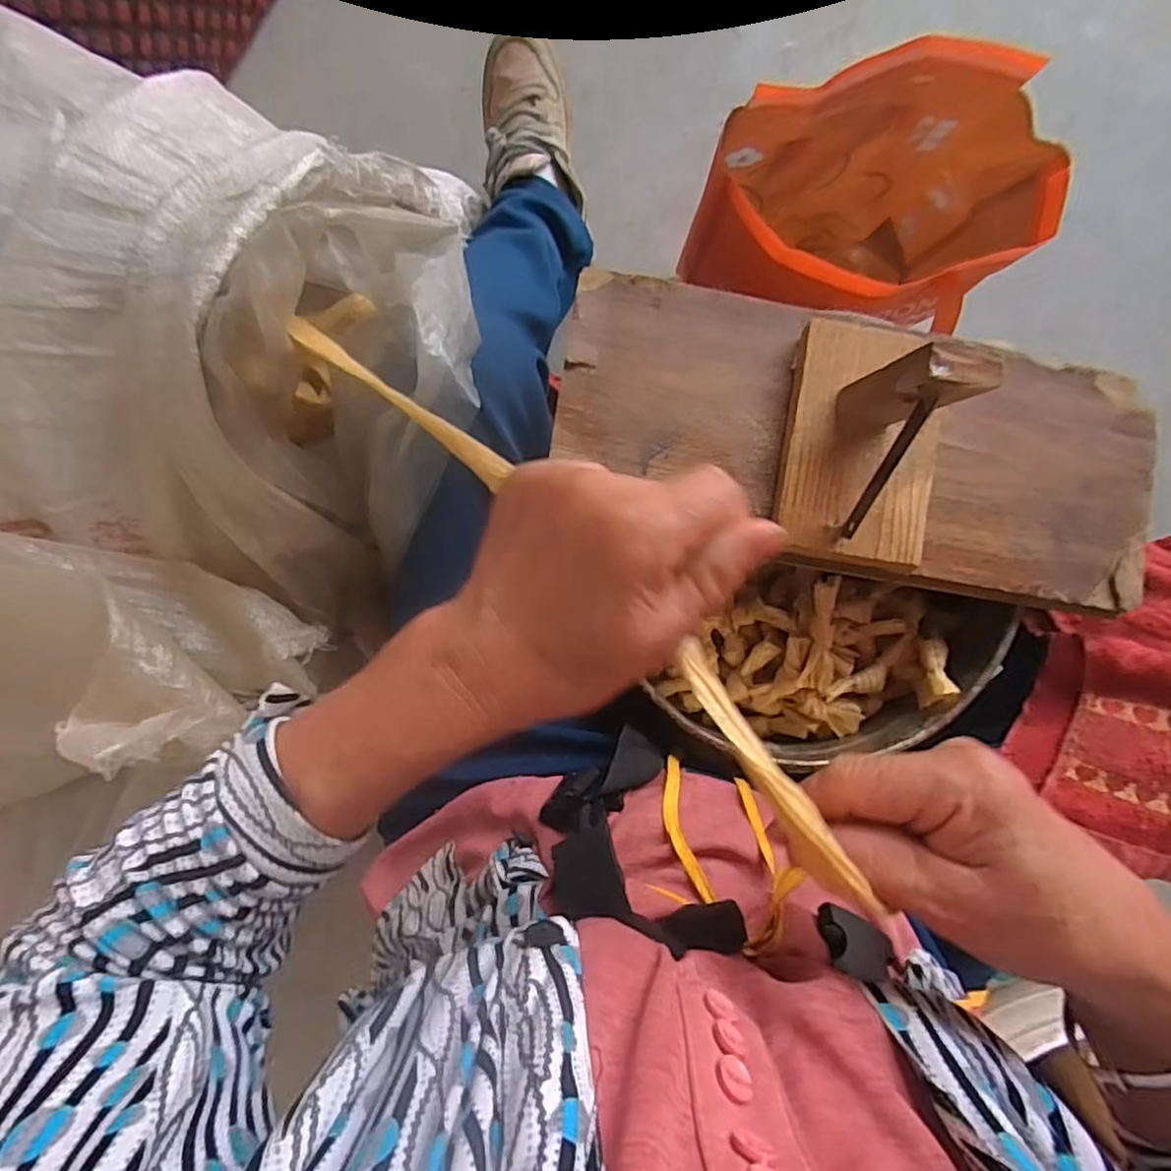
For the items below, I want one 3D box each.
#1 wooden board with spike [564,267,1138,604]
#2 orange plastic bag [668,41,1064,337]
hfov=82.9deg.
[{"bbox_3d":[0.180,-0.094,0.372,0.399,0.134,0.163,9,87,-3],"label":"wooden board with spike"},{"bbox_3d":[0.240,-0.316,0.644,0.267,0.337,0.181,-10,88,-4],"label":"orange plastic bag"}]

